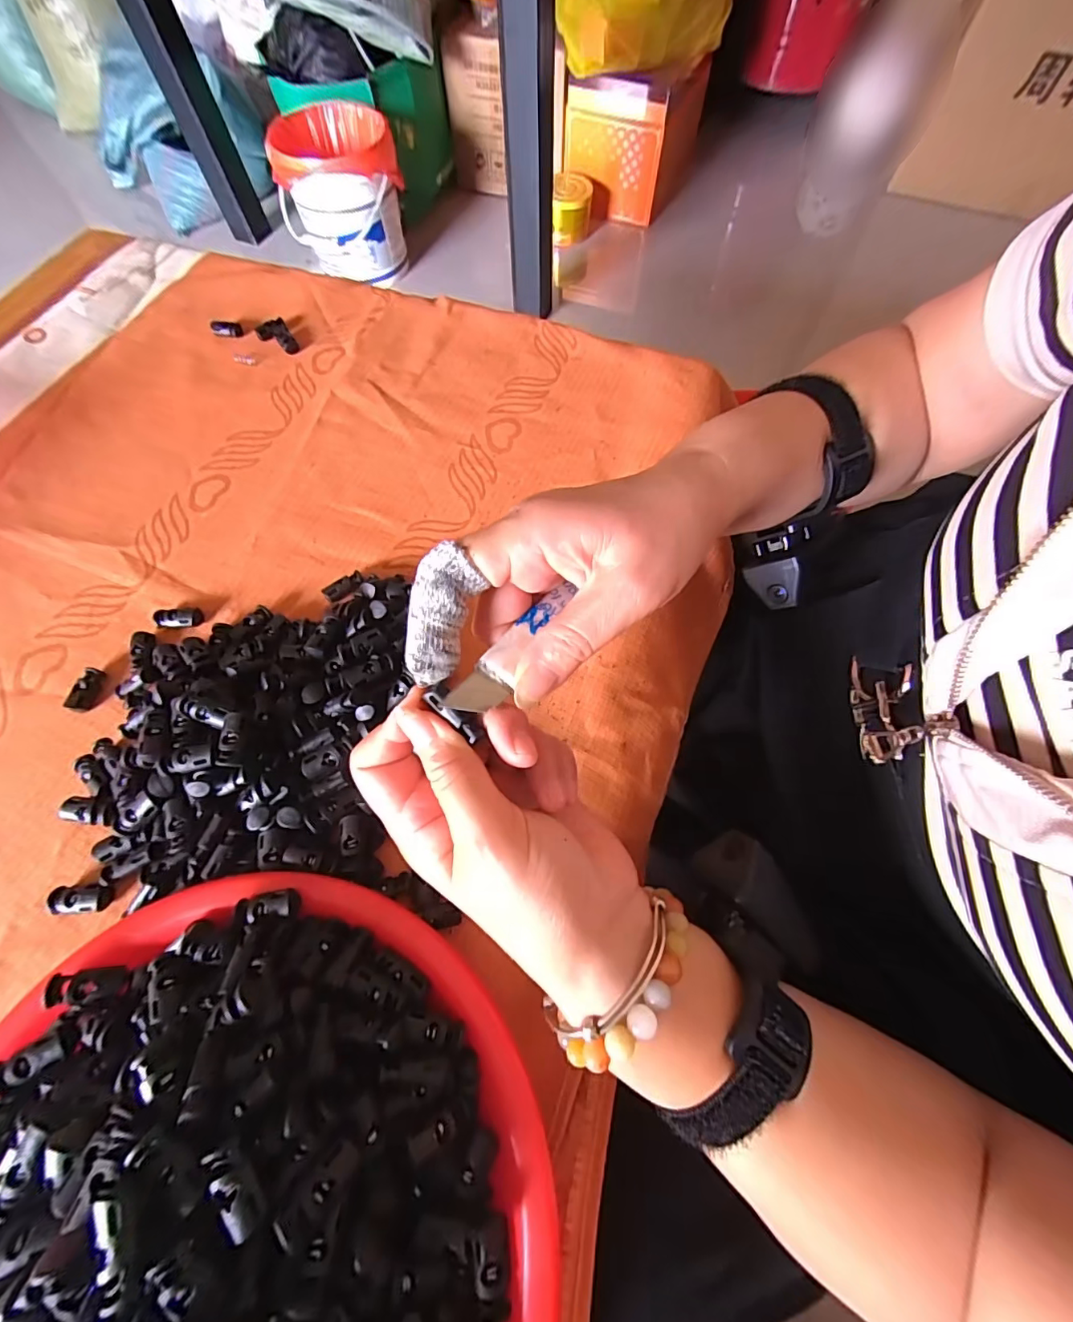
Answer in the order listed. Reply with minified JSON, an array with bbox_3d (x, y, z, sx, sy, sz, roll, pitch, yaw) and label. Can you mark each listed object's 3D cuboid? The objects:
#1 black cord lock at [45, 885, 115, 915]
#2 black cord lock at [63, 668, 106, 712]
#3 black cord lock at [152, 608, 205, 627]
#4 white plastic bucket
[{"bbox_3d":[-0.238,0.123,0.251,0.032,0.008,0.013,-1,67,1],"label":"black cord lock"},{"bbox_3d":[-0.277,0.017,0.299,0.010,0.011,0.028,2,67,2],"label":"black cord lock"},{"bbox_3d":[-0.236,-0.029,0.318,0.031,0.007,0.015,-3,67,0],"label":"black cord lock"},{"bbox_3d":[-0.468,-1.113,1.177,0.265,0.268,0.260,-1,67,1],"label":"white plastic bucket"}]

